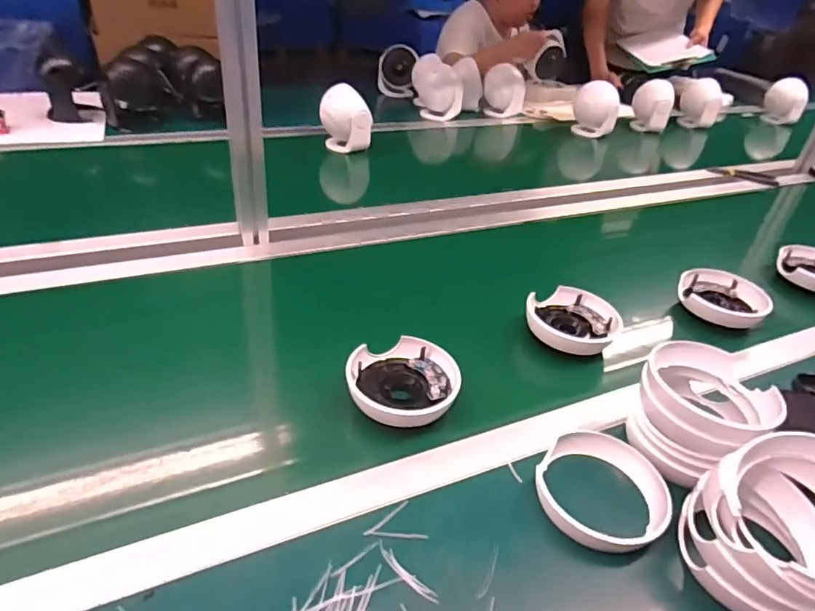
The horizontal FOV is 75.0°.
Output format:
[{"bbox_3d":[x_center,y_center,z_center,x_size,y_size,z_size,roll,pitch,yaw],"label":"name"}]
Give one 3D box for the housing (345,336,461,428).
[{"bbox_3d":[-0.006,0.080,0.563,0.112,0.029,0.106,-1,37,-12],"label":"housing"}]

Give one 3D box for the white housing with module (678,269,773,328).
[{"bbox_3d":[0.450,-0.012,0.762,0.113,0.035,0.092,20,37,16],"label":"white housing with module"}]

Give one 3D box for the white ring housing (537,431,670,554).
[{"bbox_3d":[0.175,0.166,0.491,0.114,0.030,0.106,5,36,-4],"label":"white ring housing"}]

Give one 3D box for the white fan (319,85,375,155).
[{"bbox_3d":[-0.131,-0.396,1.150,0.094,0.131,0.092,-11,40,-24],"label":"white fan"}]

